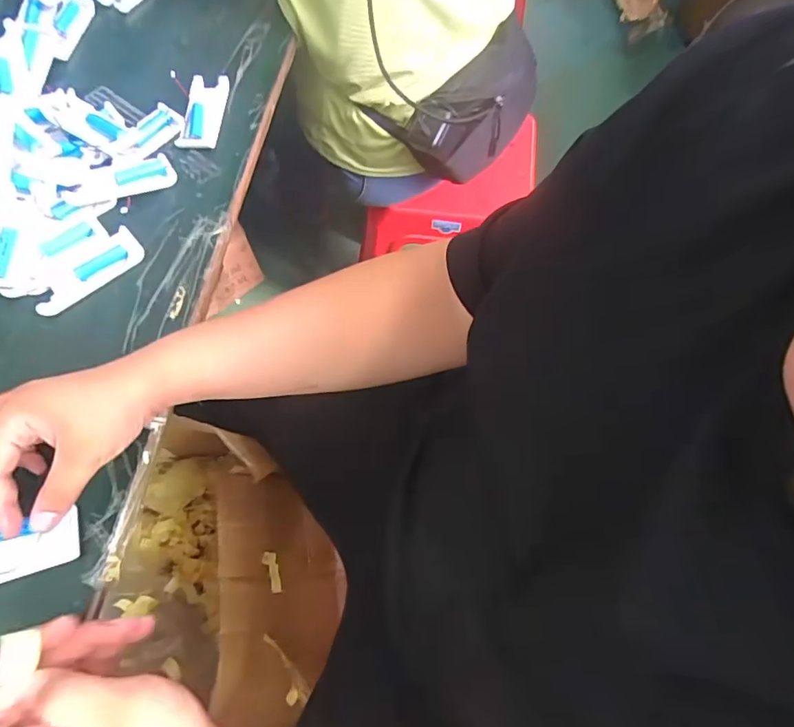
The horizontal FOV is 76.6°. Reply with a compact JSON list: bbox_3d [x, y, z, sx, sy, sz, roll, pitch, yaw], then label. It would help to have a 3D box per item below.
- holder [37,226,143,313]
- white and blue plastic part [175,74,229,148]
[{"bbox_3d":[-0.287,-0.086,0.466,0.101,0.011,0.042,-40,73,-16],"label":"holder"},{"bbox_3d":[-0.211,-0.276,0.548,0.041,0.019,0.100,4,67,1],"label":"white and blue plastic part"}]

